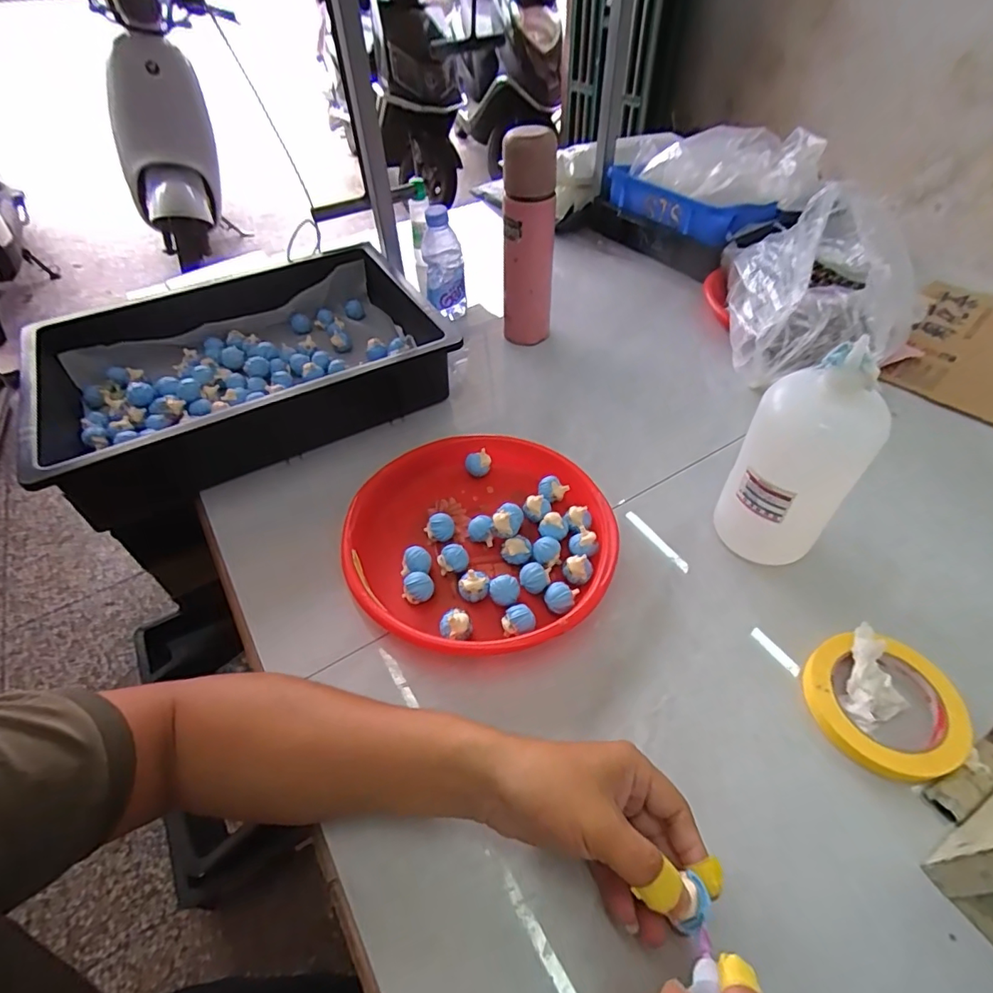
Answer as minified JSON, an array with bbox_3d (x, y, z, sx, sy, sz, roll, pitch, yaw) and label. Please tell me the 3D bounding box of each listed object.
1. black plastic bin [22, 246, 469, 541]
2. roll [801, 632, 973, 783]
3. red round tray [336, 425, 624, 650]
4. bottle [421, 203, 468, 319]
[{"bbox_3d":[-0.302,-0.163,0.664,0.487,0.096,0.302,-24,51,-17],"label":"black plastic bin"},{"bbox_3d":[0.300,0.160,0.411,0.103,0.021,0.107,-2,48,2],"label":"roll"},{"bbox_3d":[-0.015,0.040,0.520,0.247,0.041,0.245,-2,48,2],"label":"red round tray"},{"bbox_3d":[-0.075,-0.323,0.746,0.055,0.149,0.048,-4,48,-1],"label":"bottle"}]

